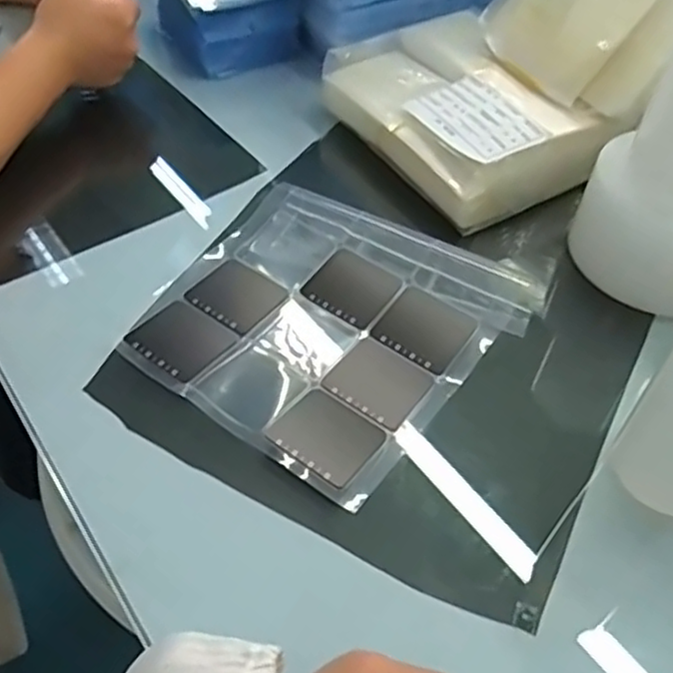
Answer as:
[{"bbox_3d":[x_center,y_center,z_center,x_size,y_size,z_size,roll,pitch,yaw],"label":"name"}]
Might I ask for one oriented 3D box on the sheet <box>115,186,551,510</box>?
[{"bbox_3d":[-0.004,-0.018,0.458,0.206,0.023,0.213,30,55,20],"label":"sheet"}]

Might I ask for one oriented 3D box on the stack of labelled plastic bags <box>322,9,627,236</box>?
[{"bbox_3d":[0.096,-0.187,0.569,0.138,0.058,0.221,-24,57,-23],"label":"stack of labelled plastic bags"}]

